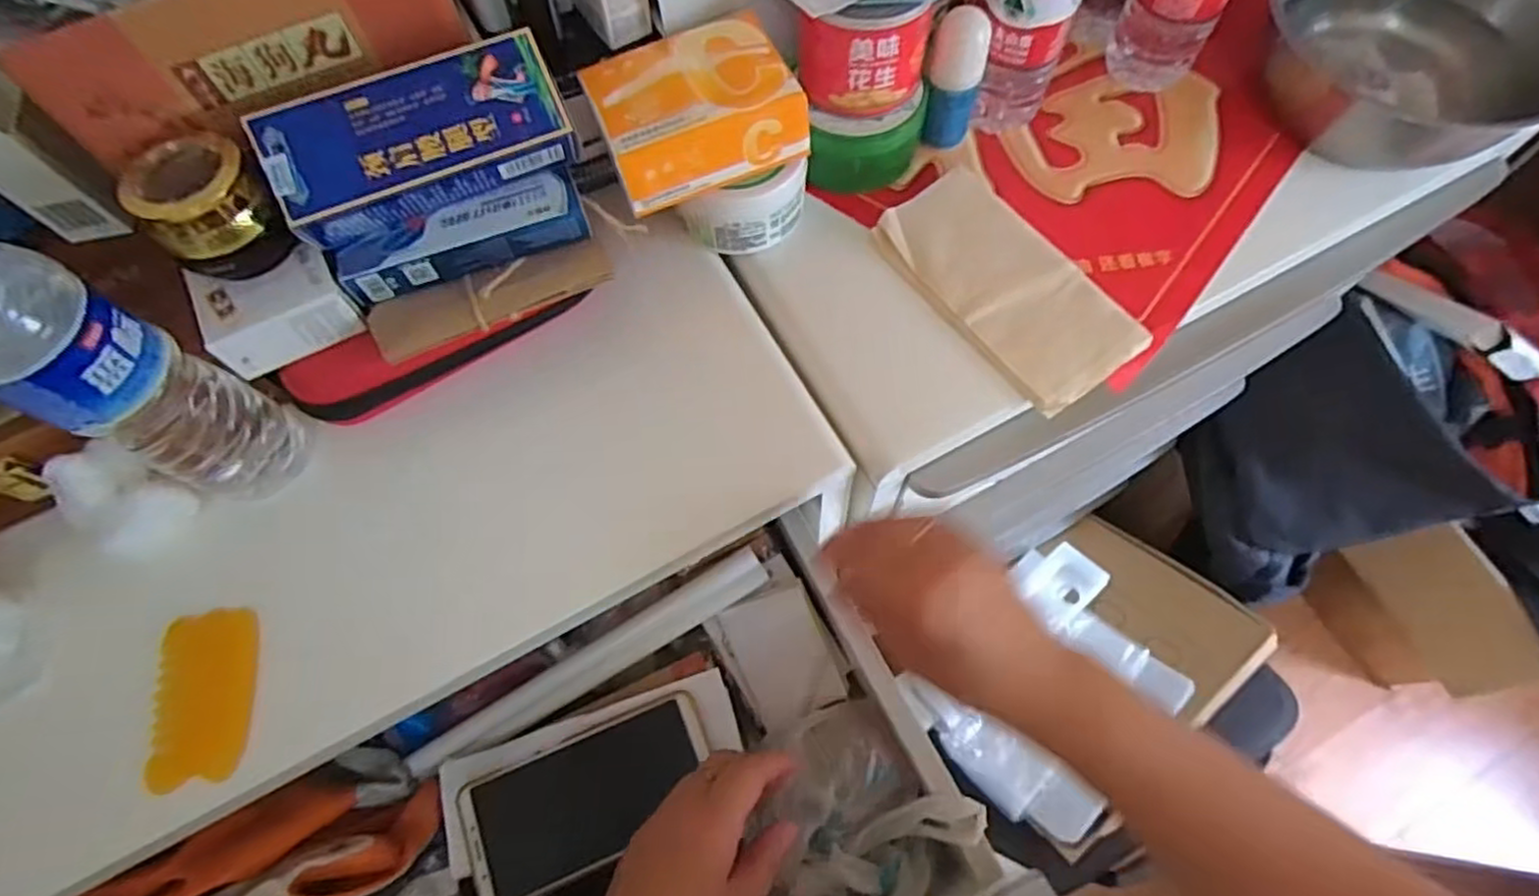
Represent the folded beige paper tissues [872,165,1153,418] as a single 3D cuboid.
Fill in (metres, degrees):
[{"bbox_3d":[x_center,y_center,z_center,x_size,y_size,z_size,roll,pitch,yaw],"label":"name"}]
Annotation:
[{"bbox_3d":[0.160,-0.112,0.476,0.096,0.017,0.174,-35,70,-12],"label":"folded beige paper tissues"}]

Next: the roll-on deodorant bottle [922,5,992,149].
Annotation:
[{"bbox_3d":[0.127,-0.252,0.492,0.035,0.088,0.028,15,69,9],"label":"roll-on deodorant bottle"}]

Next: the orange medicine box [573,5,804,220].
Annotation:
[{"bbox_3d":[-0.047,-0.205,0.434,0.120,0.049,0.083,-22,68,-7],"label":"orange medicine box"}]

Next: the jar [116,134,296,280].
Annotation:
[{"bbox_3d":[-0.293,-0.127,0.371,0.053,0.056,0.057,-1,67,2],"label":"jar"}]

